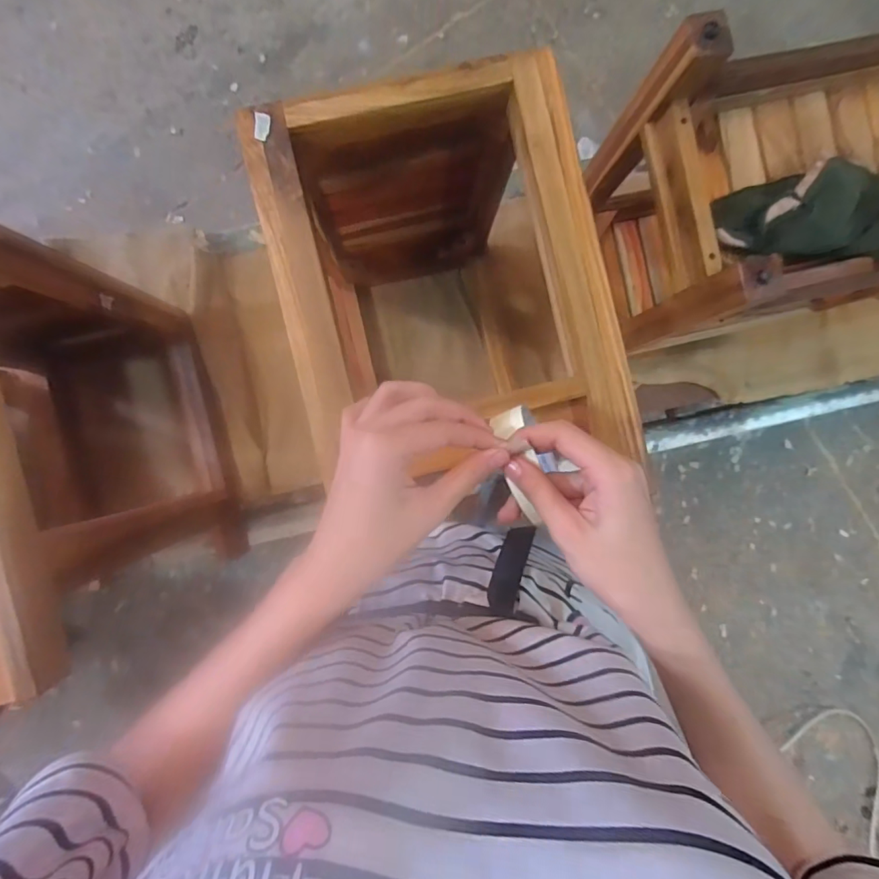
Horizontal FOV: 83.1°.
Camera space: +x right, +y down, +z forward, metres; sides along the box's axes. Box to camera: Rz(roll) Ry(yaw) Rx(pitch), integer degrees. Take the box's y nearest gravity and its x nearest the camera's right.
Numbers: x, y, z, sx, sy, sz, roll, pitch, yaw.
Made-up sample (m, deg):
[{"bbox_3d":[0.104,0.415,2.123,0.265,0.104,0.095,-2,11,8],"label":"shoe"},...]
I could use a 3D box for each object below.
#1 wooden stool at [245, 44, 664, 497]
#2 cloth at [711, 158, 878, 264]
[{"bbox_3d":[-0.014,-0.167,0.706,0.300,0.508,0.406,-13,91,-3],"label":"wooden stool"},{"bbox_3d":[0.479,-0.278,0.599,0.266,0.062,0.132,13,89,17],"label":"cloth"}]

